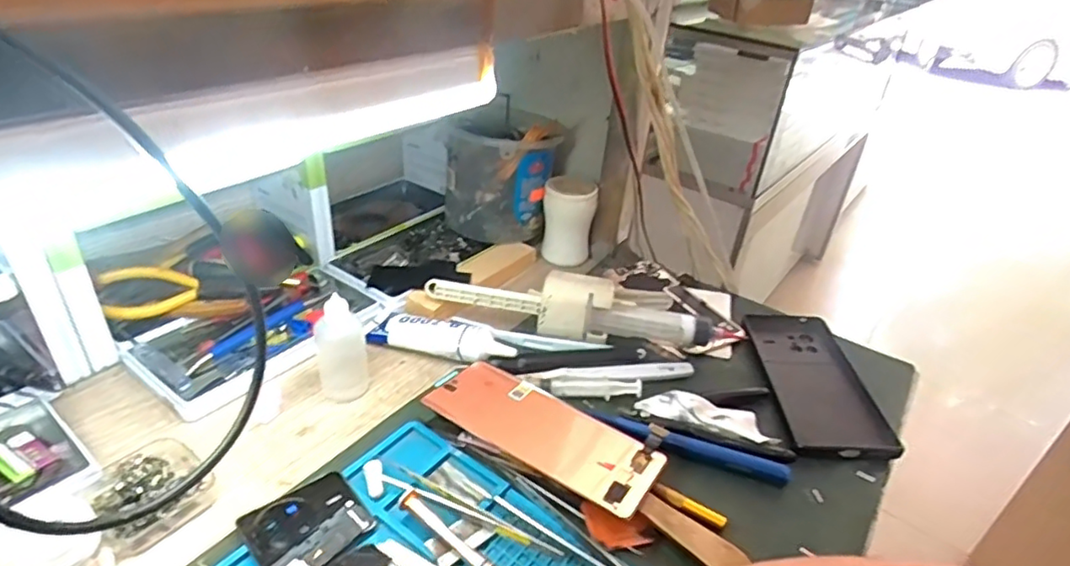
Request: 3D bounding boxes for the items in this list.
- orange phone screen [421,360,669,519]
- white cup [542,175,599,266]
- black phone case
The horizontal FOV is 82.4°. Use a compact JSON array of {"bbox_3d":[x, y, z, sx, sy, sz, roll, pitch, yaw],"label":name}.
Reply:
[{"bbox_3d":[0.006,0.100,0.422,0.159,0.011,0.073,24,32,23],"label":"orange phone screen"},{"bbox_3d":[0.034,-0.065,0.641,0.052,0.080,0.048,6,32,1],"label":"white cup"},{"bbox_3d":[0.231,0.078,0.507,0.082,0.010,0.170,6,32,2],"label":"black phone case"}]

